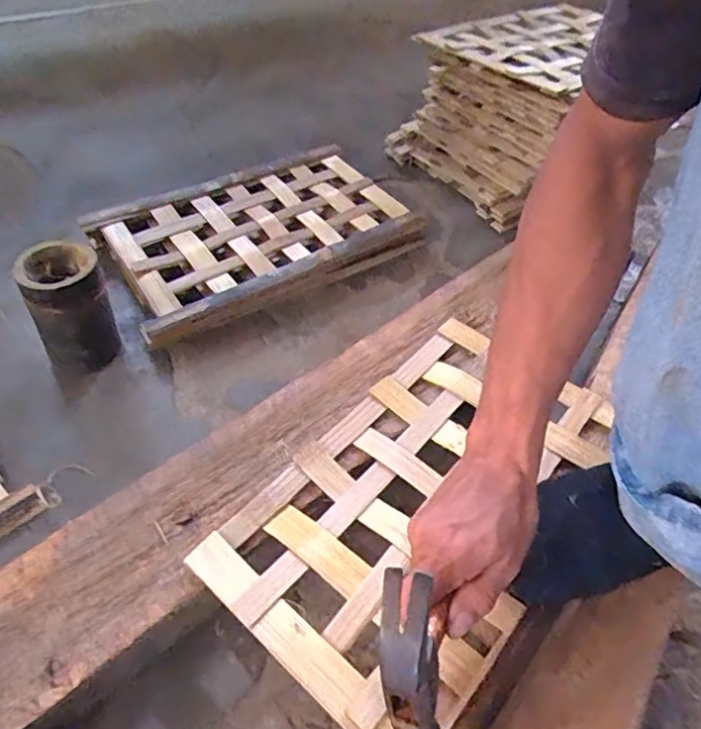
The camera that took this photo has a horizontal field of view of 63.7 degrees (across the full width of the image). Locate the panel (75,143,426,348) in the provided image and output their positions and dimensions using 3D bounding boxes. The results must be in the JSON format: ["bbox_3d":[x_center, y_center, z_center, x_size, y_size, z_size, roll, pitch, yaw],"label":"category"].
[{"bbox_3d":[-0.116,-0.169,0.745,0.383,0.055,0.240,-23,52,-23],"label":"panel"}]

